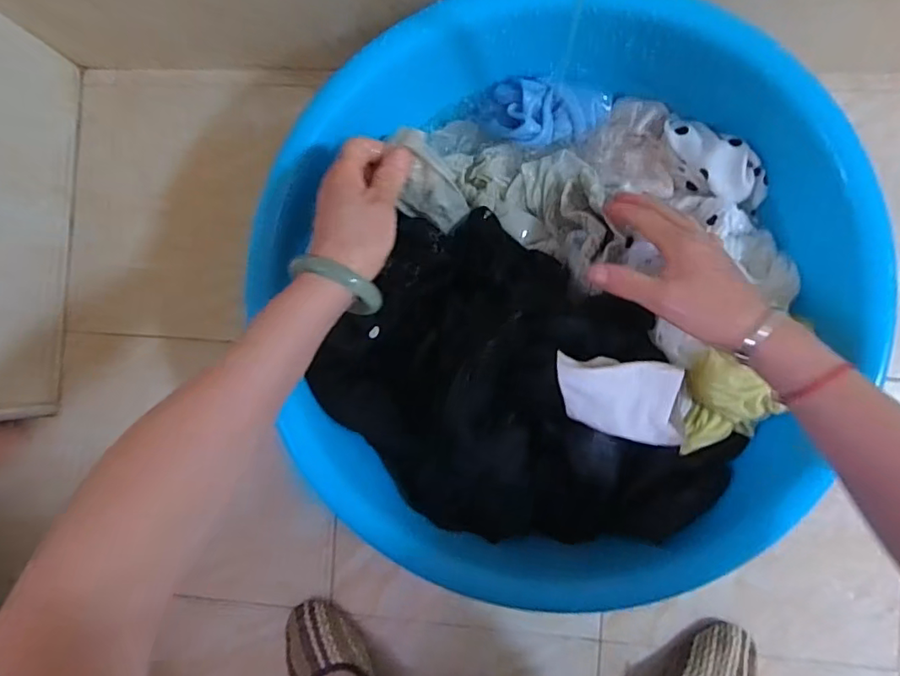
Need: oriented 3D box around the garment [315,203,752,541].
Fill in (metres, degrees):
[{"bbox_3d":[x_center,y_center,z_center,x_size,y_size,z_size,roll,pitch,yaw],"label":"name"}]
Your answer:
[{"bbox_3d":[0.062,0.056,0.458,0.339,0.085,0.235,34,93,5],"label":"garment"}]

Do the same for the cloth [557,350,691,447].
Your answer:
[{"bbox_3d":[0.128,0.044,0.405,0.097,0.015,0.058,10,90,6],"label":"cloth"}]

